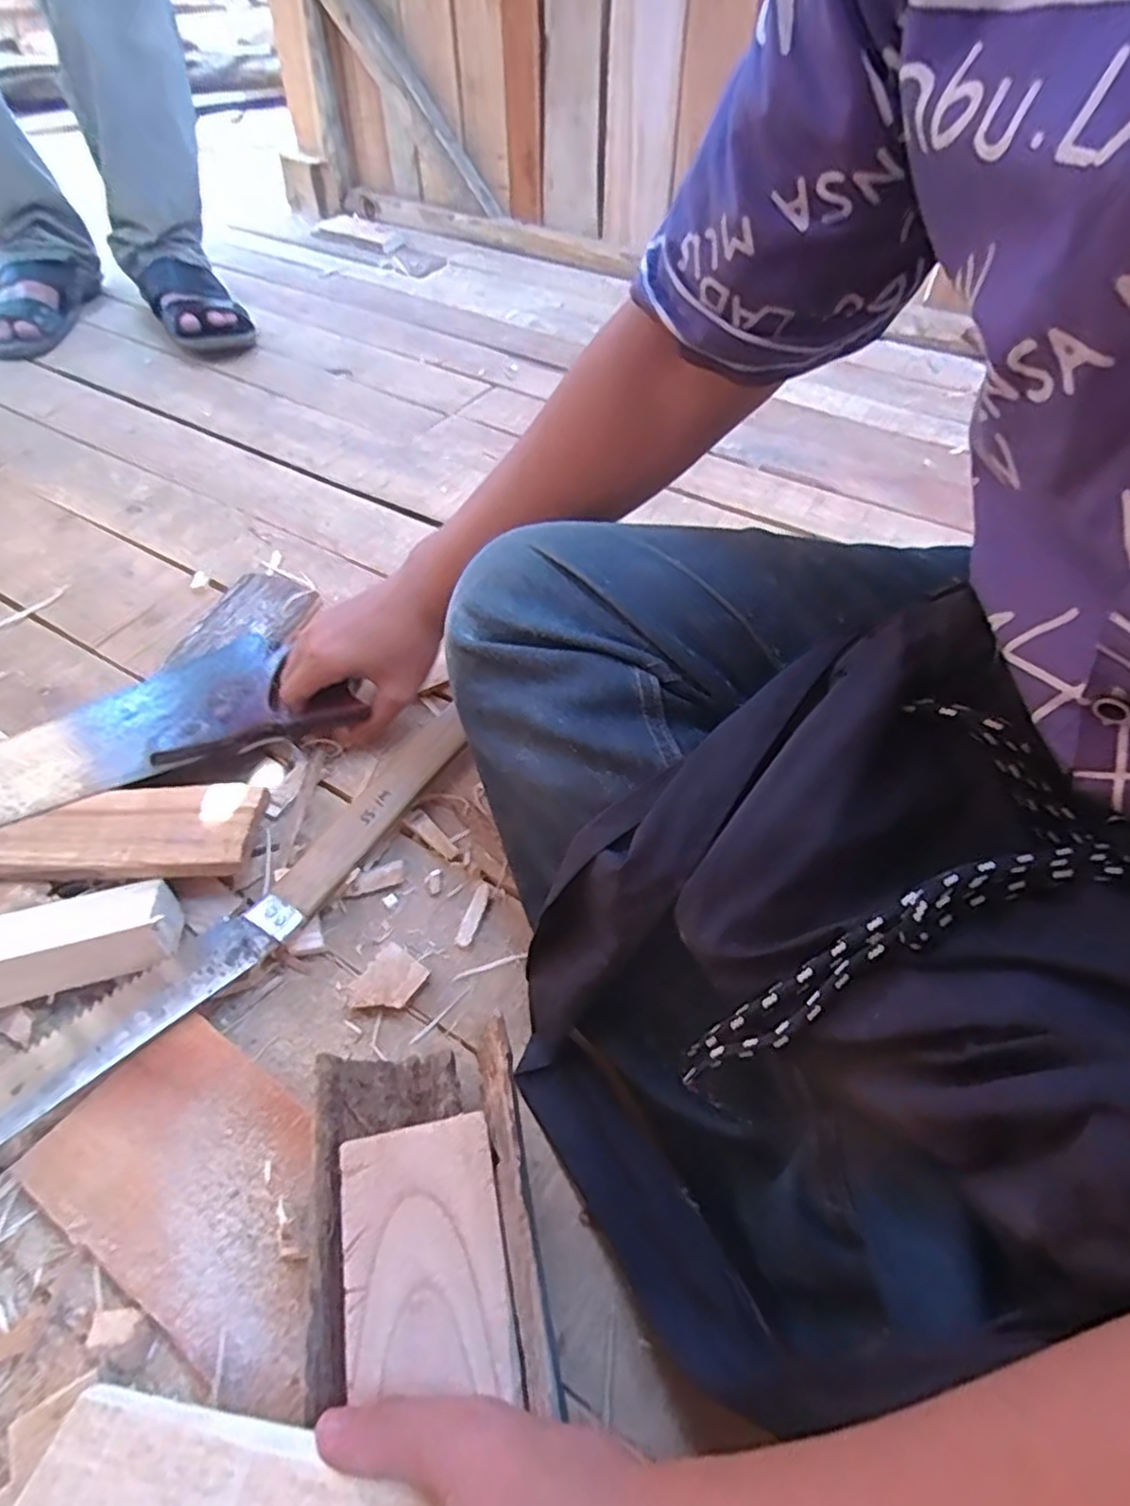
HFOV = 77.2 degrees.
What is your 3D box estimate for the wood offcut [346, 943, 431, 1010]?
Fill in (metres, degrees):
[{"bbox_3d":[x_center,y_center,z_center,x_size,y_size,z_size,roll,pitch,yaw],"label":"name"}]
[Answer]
[{"bbox_3d":[-0.101,0.130,0.399,0.031,0.015,0.040,35,57,23],"label":"wood offcut"}]

